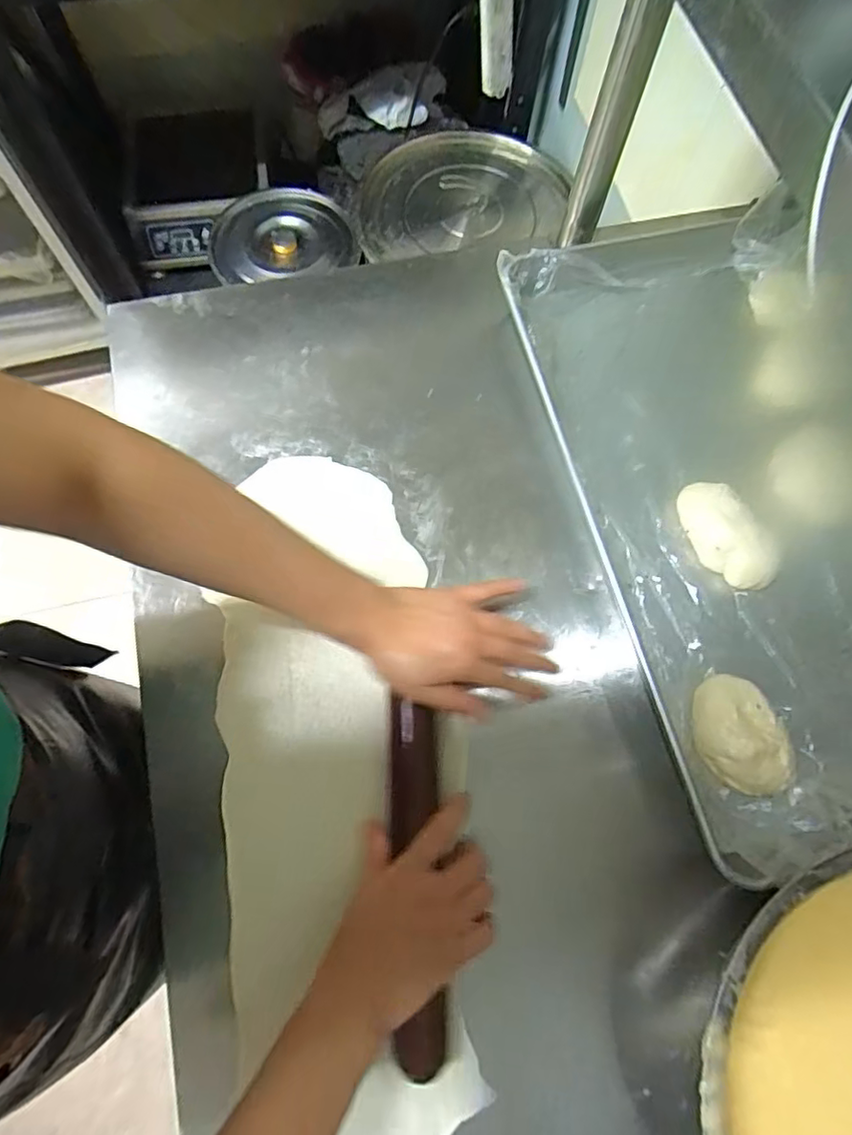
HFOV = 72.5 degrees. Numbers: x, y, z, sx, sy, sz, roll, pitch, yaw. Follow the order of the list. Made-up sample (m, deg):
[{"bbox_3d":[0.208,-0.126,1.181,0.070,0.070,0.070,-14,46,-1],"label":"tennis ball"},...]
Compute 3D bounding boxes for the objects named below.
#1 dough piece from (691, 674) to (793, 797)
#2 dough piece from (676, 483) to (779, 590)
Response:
[{"bbox_3d":[0.256,0.138,0.477,0.060,0.033,0.093,-20,73,-8],"label":"dough piece"},{"bbox_3d":[0.276,-0.030,0.538,0.063,0.033,0.114,-38,76,-13],"label":"dough piece"}]

